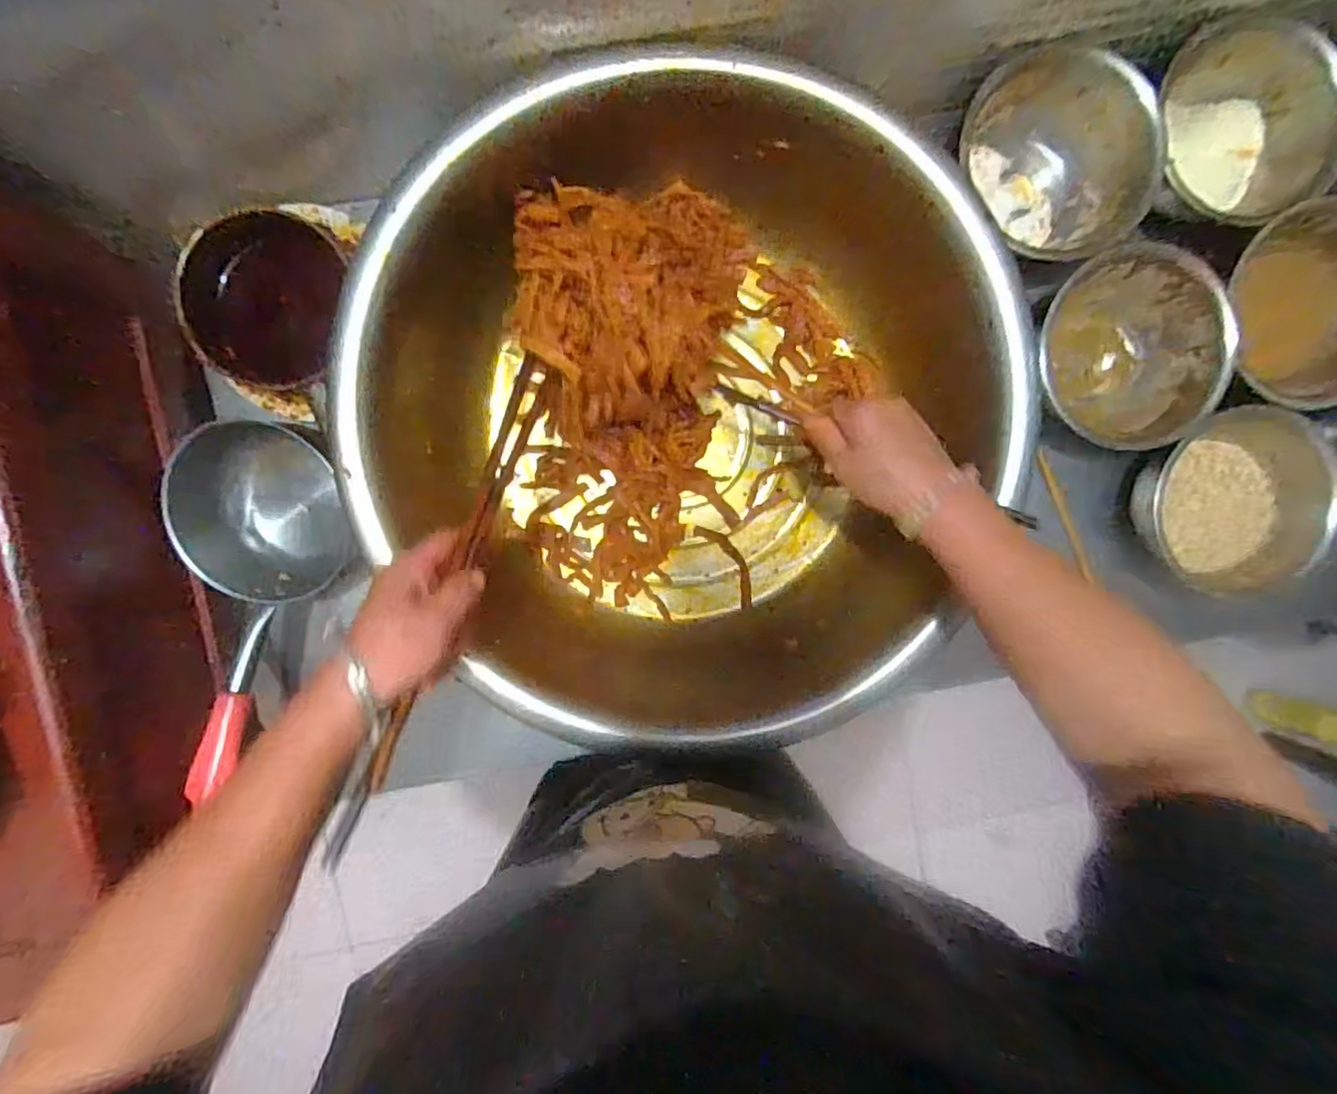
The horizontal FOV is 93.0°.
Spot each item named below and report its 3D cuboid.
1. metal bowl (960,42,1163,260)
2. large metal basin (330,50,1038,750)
[{"bbox_3d":[0.381,-0.371,0.603,0.166,0.063,0.181,0,94,-3],"label":"metal bowl"},{"bbox_3d":[0.013,-0.095,0.584,0.529,0.173,0.540,0,94,-3],"label":"large metal basin"}]

